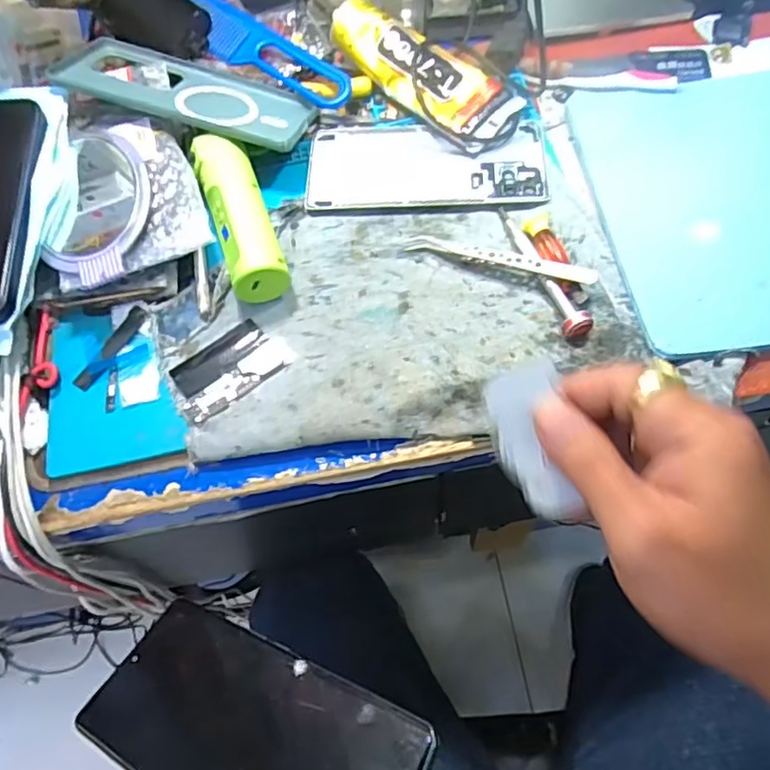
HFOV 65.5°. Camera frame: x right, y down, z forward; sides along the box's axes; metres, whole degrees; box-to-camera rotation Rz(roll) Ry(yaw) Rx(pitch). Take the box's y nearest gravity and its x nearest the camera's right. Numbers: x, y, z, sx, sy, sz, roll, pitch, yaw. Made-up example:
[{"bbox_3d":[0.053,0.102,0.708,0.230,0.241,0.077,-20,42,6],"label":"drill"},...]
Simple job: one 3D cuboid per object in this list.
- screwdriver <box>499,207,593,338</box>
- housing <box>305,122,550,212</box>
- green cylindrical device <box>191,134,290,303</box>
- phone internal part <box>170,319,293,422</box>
[{"bbox_3d":[0.093,-0.073,0.361,0.015,0.018,0.102,-22,65,-6],"label":"screwdriver"},{"bbox_3d":[0.028,-0.152,0.411,0.159,0.013,0.074,1,64,4],"label":"housing"},{"bbox_3d":[-0.092,-0.108,0.381,0.034,0.030,0.118,-20,65,-6],"label":"green cylindrical device"},{"bbox_3d":[-0.093,-0.012,0.358,0.066,0.004,0.042,-37,67,-13],"label":"phone internal part"}]

